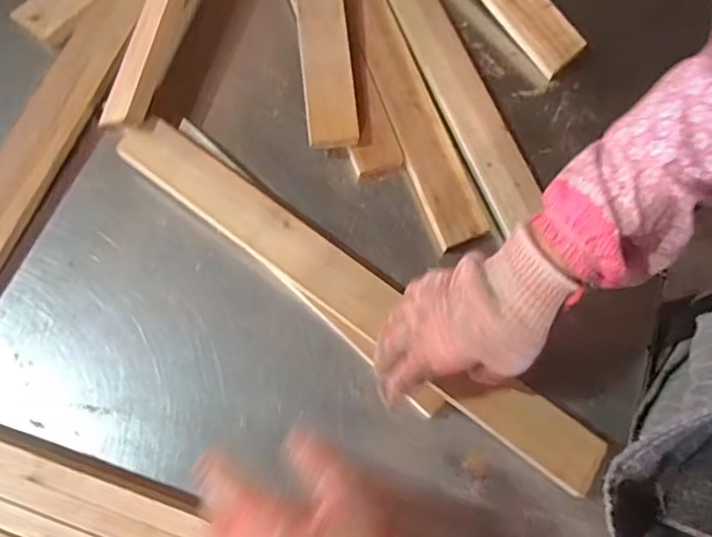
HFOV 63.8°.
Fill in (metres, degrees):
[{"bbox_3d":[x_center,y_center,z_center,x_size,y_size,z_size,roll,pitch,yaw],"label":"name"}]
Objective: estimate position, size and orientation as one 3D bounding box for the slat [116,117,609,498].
[{"bbox_3d":[-0.006,0.018,0.519,0.510,0.024,0.053,36,75,10],"label":"slat"}]

